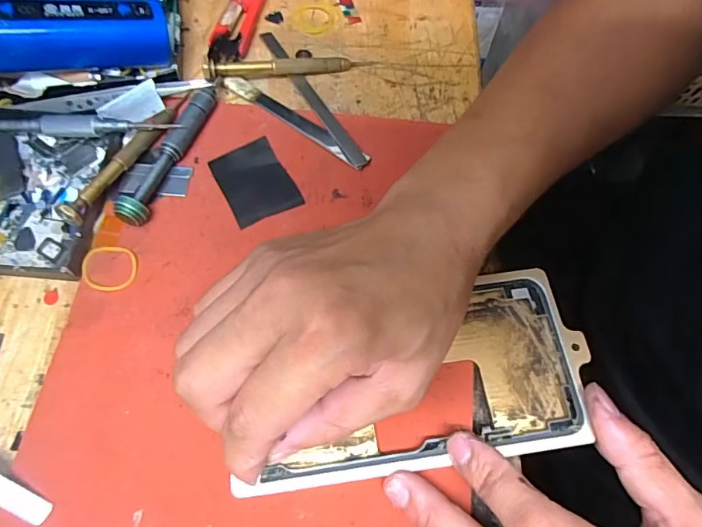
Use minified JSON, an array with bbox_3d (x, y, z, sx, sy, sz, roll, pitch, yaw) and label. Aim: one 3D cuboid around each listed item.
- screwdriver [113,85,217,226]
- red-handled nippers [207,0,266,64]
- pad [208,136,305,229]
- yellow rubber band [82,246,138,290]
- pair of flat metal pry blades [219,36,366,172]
[{"bbox_3d":[-0.104,-0.065,0.274,0.019,0.017,0.095,18,68,7],"label":"screwdriver"},{"bbox_3d":[-0.075,-0.168,0.328,0.026,0.011,0.095,9,67,4],"label":"red-handled nippers"},{"bbox_3d":[-0.055,-0.047,0.277,0.037,0.004,0.051,-28,70,-11],"label":"pad"},{"bbox_3d":[-0.126,0.002,0.252,0.027,0.004,0.024,0,67,0],"label":"yellow rubber band"},{"bbox_3d":[-0.041,-0.097,0.297,0.052,0.004,0.125,-31,71,-13],"label":"pair of flat metal pry blades"}]

